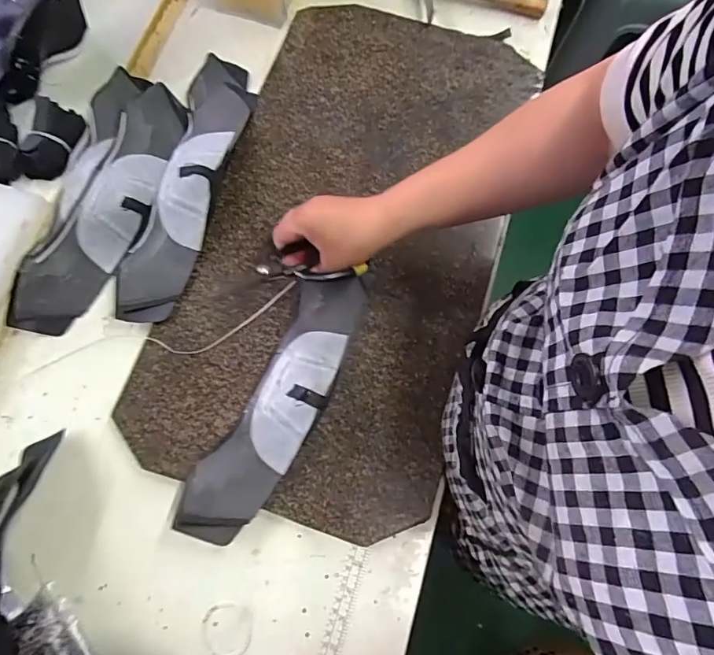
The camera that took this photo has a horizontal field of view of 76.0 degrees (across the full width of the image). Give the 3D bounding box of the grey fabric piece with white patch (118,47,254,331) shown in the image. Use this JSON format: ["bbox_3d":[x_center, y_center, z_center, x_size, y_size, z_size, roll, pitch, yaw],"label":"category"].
[{"bbox_3d":[-0.193,-0.183,0.523,0.090,0.045,0.366,11,75,2],"label":"grey fabric piece with white patch"}]

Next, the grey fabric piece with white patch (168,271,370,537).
[{"bbox_3d":[-0.075,0.071,0.463,0.079,0.037,0.293,27,75,6],"label":"grey fabric piece with white patch"}]

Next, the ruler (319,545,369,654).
[{"bbox_3d":[-0.018,0.283,0.439,0.021,0.004,0.136,19,75,4],"label":"ruler"}]

